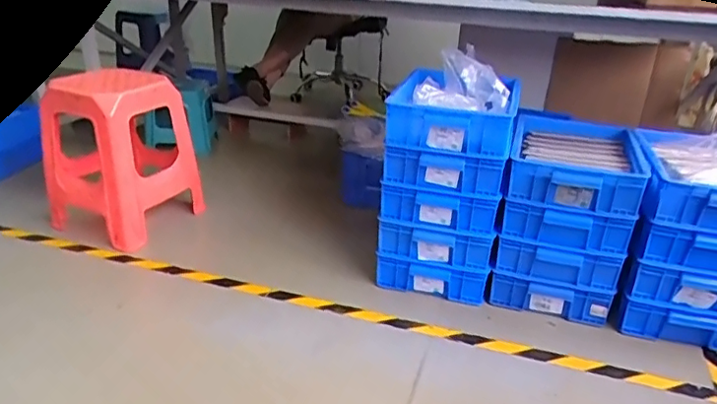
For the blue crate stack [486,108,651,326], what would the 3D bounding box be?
[{"bbox_3d":[0.556,0.036,1.511,0.313,0.415,0.380,11,26,18],"label":"blue crate stack"}]

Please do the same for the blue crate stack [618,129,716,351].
[{"bbox_3d":[0.860,0.077,1.428,0.318,0.409,0.402,12,27,20],"label":"blue crate stack"}]

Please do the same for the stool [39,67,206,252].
[{"bbox_3d":[-0.737,-0.153,1.710,0.339,0.456,0.310,17,29,28],"label":"stool"}]

